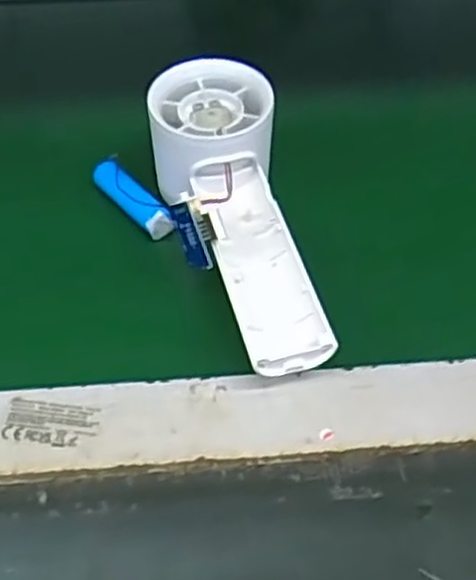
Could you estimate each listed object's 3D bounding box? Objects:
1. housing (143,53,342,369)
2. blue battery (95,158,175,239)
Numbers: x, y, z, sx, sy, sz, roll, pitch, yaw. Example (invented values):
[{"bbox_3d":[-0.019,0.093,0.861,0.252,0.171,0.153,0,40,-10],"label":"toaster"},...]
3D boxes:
[{"bbox_3d":[-0.003,-0.033,0.334,0.056,0.050,0.154,-10,57,-3],"label":"housing"},{"bbox_3d":[-0.051,-0.044,0.366,0.012,0.014,0.054,-36,62,-18],"label":"blue battery"}]

